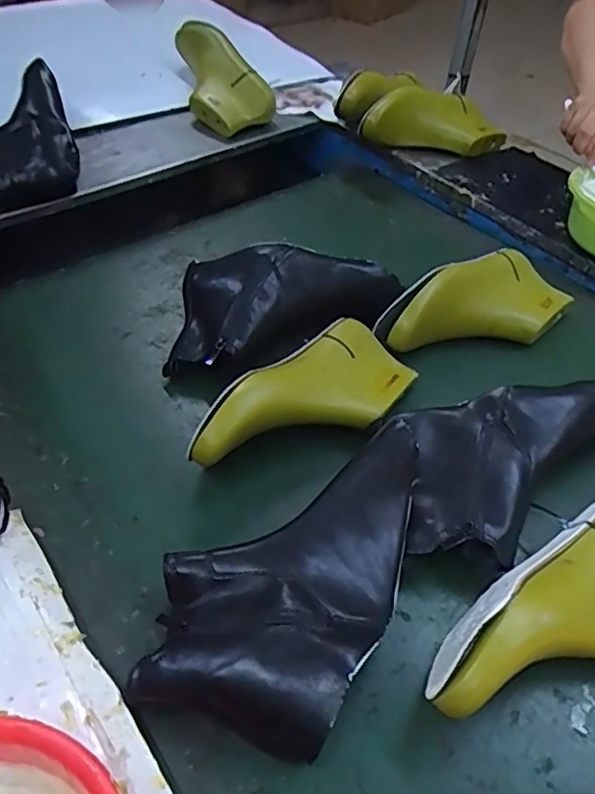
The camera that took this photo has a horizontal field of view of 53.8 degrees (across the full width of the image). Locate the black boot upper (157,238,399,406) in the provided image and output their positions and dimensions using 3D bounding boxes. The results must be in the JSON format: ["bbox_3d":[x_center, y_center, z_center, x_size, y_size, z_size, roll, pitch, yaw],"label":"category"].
[{"bbox_3d":[-0.014,-0.092,0.660,0.256,0.078,0.161,0,47,-3],"label":"black boot upper"}]

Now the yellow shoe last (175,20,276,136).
[{"bbox_3d":[-0.143,-0.559,1.002,0.117,0.100,0.268,-24,67,-21],"label":"yellow shoe last"}]

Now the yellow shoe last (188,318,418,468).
[{"bbox_3d":[0.013,0.007,0.576,0.104,0.072,0.236,34,56,25],"label":"yellow shoe last"}]

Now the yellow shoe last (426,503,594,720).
[{"bbox_3d":[0.202,0.171,0.435,0.236,0.081,0.111,-26,54,-22],"label":"yellow shoe last"}]

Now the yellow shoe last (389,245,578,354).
[{"bbox_3d":[0.222,-0.099,0.686,0.228,0.083,0.107,-35,58,-29],"label":"yellow shoe last"}]

